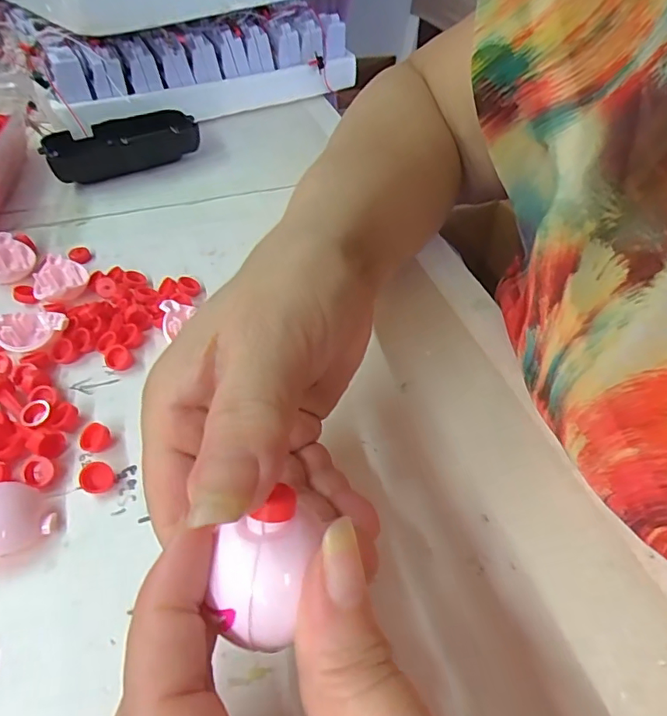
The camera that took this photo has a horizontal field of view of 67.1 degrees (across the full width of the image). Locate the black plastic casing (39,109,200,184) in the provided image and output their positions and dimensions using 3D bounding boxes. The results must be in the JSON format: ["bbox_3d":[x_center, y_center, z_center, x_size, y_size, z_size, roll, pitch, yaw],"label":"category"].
[{"bbox_3d":[-0.164,-0.165,0.394,0.112,0.027,0.044,-25,52,-23],"label":"black plastic casing"}]

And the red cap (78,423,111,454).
[{"bbox_3d":[-0.102,0.035,0.216,0.012,0.007,0.011,1,46,-1],"label":"red cap"}]

